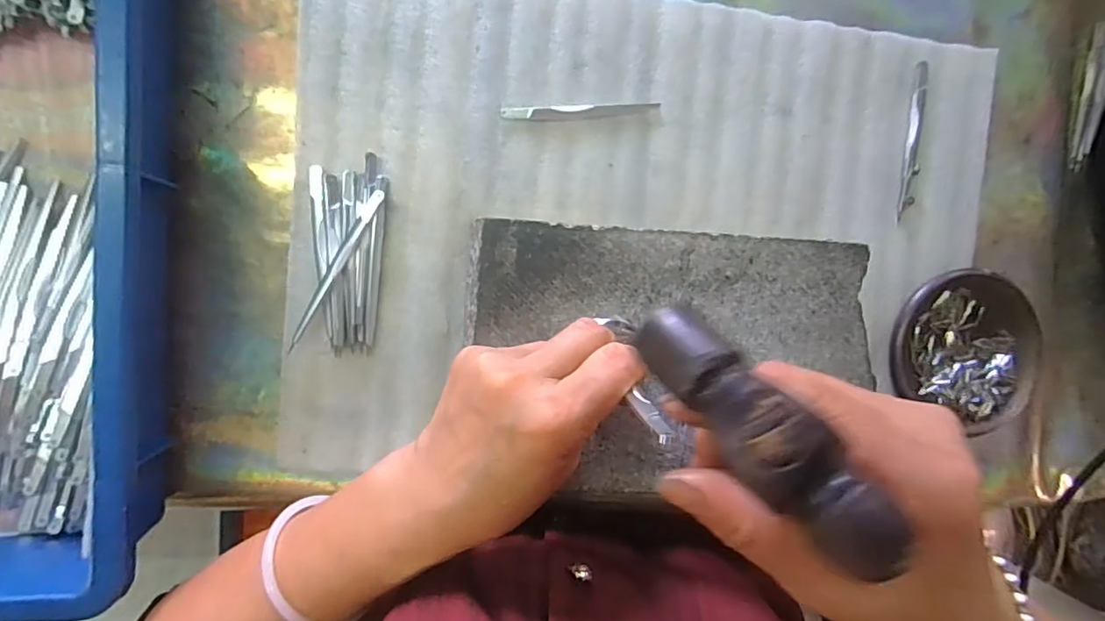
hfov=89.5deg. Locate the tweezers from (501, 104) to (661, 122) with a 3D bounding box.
[{"bbox_3d":[0.019,-0.127,0.356,0.101,0.004,0.010,-4,91,-8],"label":"tweezers"}]

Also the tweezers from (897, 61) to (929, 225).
[{"bbox_3d":[0.252,-0.117,0.388,0.013,0.004,0.108,4,90,-8],"label":"tweezers"}]

